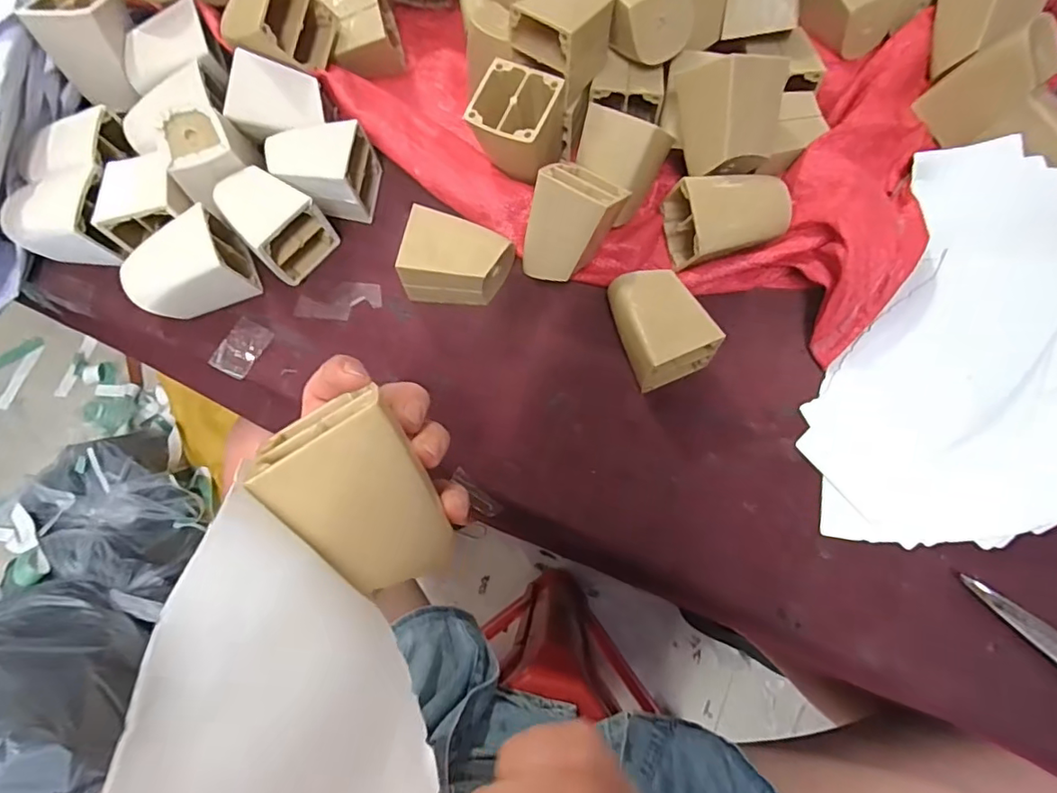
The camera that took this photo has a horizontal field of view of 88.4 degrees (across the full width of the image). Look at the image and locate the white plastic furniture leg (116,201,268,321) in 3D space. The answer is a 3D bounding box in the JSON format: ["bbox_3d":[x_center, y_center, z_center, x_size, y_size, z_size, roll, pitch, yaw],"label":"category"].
[{"bbox_3d":[-0.264,-0.098,0.419,0.082,0.050,0.054,-22,74,-4],"label":"white plastic furniture leg"}]

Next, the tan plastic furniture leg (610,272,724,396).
[{"bbox_3d":[0.089,-0.052,0.392,0.060,0.046,0.077,-25,75,-5],"label":"tan plastic furniture leg"}]

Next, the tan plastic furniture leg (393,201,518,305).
[{"bbox_3d":[-0.053,-0.099,0.407,0.071,0.055,0.050,14,75,6],"label":"tan plastic furniture leg"}]

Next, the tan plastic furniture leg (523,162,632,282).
[{"bbox_3d":[0.029,-0.128,0.406,0.055,0.079,0.059,34,43,7],"label":"tan plastic furniture leg"}]

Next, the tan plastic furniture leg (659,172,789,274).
[{"bbox_3d":[0.147,-0.135,0.405,0.082,0.059,0.060,-13,106,-4],"label":"tan plastic furniture leg"}]

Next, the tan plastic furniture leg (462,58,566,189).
[{"bbox_3d":[-0.009,-0.202,0.414,0.062,0.062,0.059,22,76,8],"label":"tan plastic furniture leg"}]

